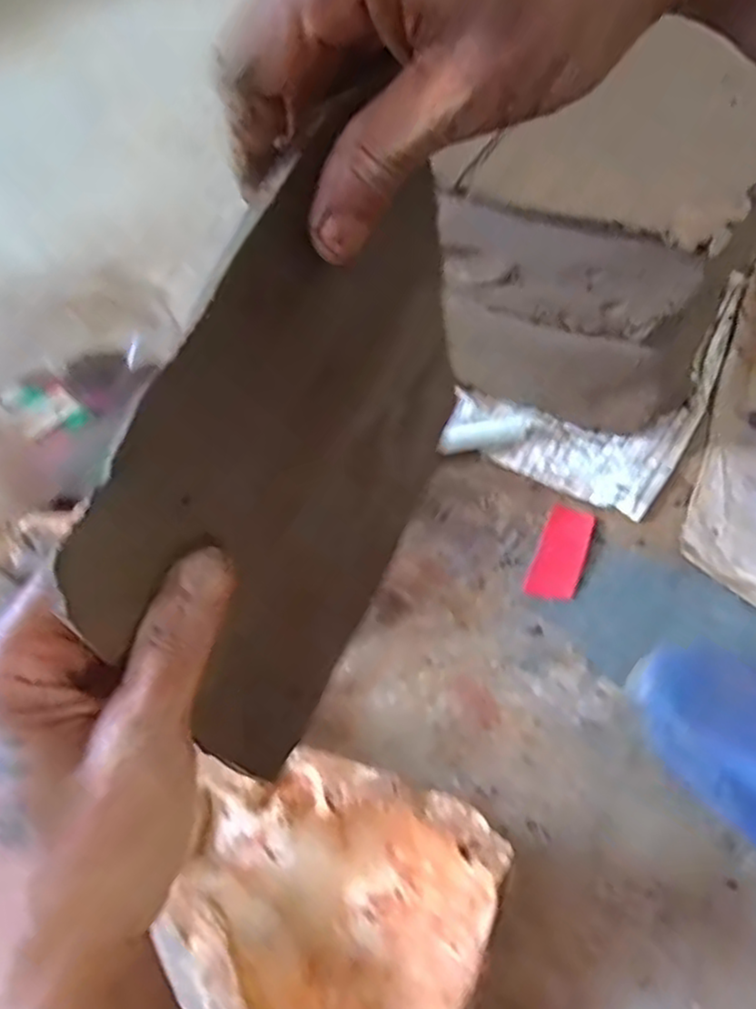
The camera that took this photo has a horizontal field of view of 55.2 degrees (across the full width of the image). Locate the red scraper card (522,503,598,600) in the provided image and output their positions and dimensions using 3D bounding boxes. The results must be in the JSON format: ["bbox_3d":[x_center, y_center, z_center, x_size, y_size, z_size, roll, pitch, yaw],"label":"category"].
[{"bbox_3d":[0.179,0.046,0.700,0.046,0.006,0.103,19,62,13],"label":"red scraper card"}]

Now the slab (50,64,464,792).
[{"bbox_3d":[-0.027,-0.011,0.275,0.018,0.181,0.203,24,74,29],"label":"slab"}]

